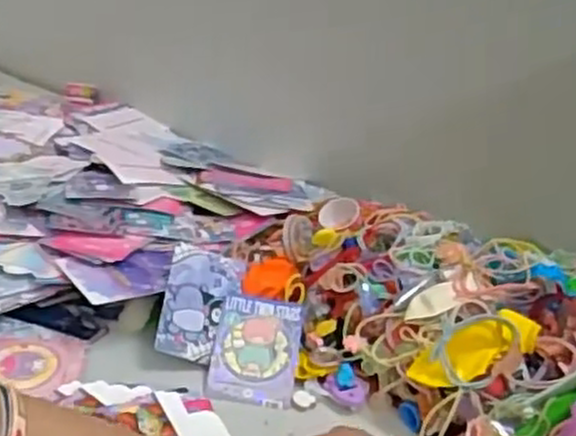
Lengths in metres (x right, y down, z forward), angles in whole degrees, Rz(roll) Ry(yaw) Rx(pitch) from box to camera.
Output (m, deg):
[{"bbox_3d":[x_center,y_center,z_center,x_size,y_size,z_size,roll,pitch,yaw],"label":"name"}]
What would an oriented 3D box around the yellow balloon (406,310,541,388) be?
[{"bbox_3d":[0.127,0.091,0.511,0.090,0.031,0.034,-24,33,-1],"label":"yellow balloon"}]

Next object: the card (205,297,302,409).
[{"bbox_3d":[-0.024,0.099,0.572,0.062,0.004,0.087,10,54,-1],"label":"card"}]

